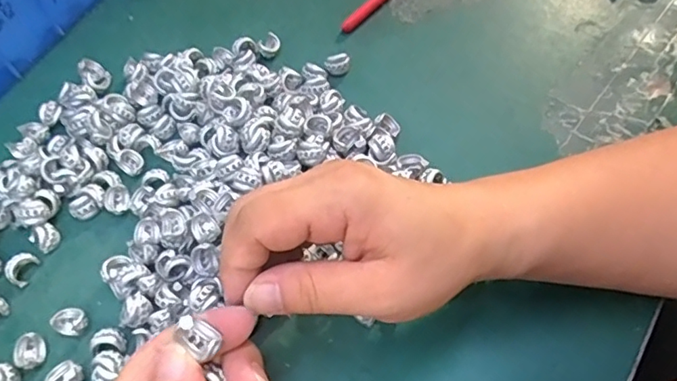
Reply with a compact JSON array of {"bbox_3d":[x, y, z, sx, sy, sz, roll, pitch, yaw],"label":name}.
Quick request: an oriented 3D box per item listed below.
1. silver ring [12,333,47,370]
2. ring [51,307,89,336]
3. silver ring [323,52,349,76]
[{"bbox_3d":[-0.161,0.084,0.282,0.013,0.009,0.016,-26,61,-12],"label":"silver ring"},{"bbox_3d":[-0.142,0.071,0.289,0.018,0.010,0.014,22,63,16],"label":"ring"},{"bbox_3d":[-0.001,-0.086,0.375,0.017,0.011,0.012,-4,59,1],"label":"silver ring"}]

